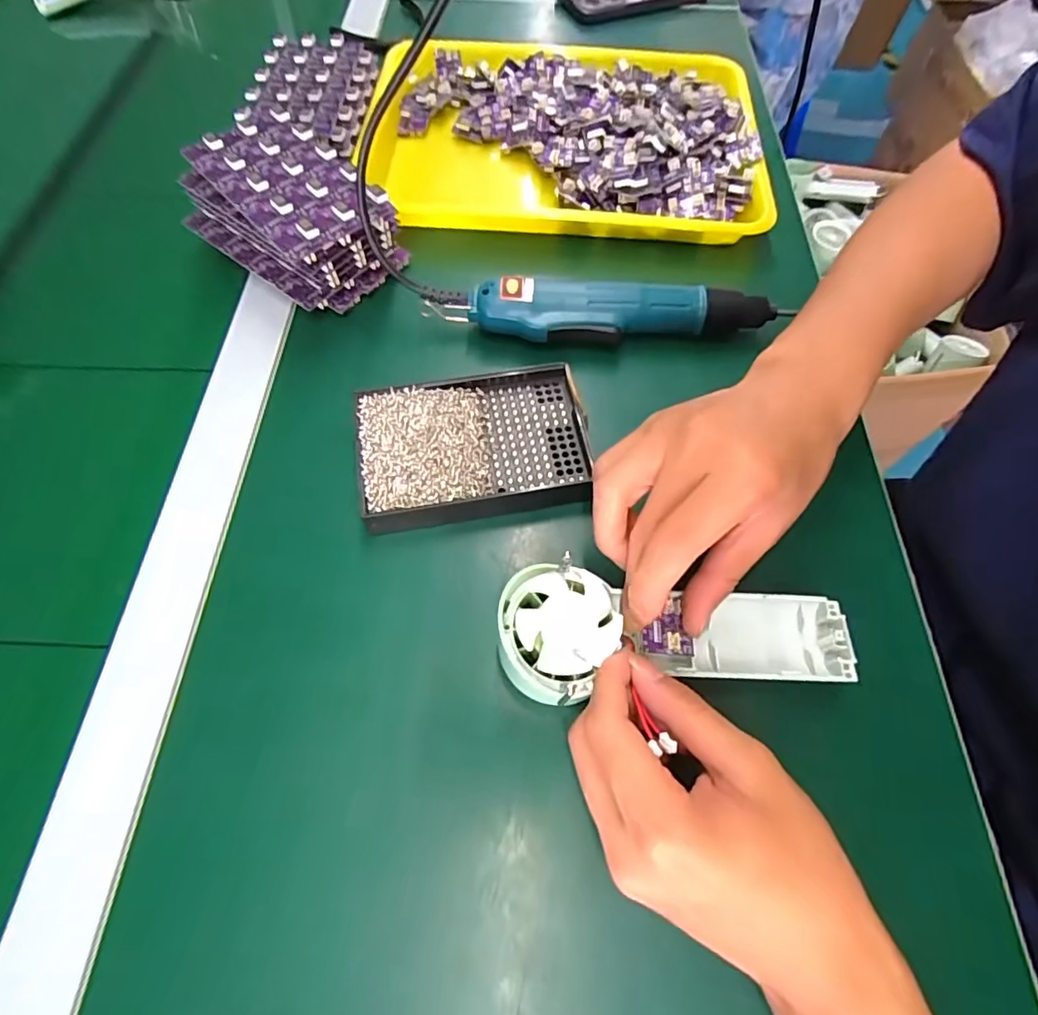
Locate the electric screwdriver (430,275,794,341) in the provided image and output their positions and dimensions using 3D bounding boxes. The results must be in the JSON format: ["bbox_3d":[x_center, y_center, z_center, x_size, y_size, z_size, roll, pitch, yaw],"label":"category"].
[{"bbox_3d":[0.061,-0.135,0.377,0.249,0.035,0.041,-1,64,-2],"label":"electric screwdriver"}]

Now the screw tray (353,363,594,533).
[{"bbox_3d":[-0.027,-0.040,0.331,0.136,0.025,0.091,-9,64,-6],"label":"screw tray"}]

